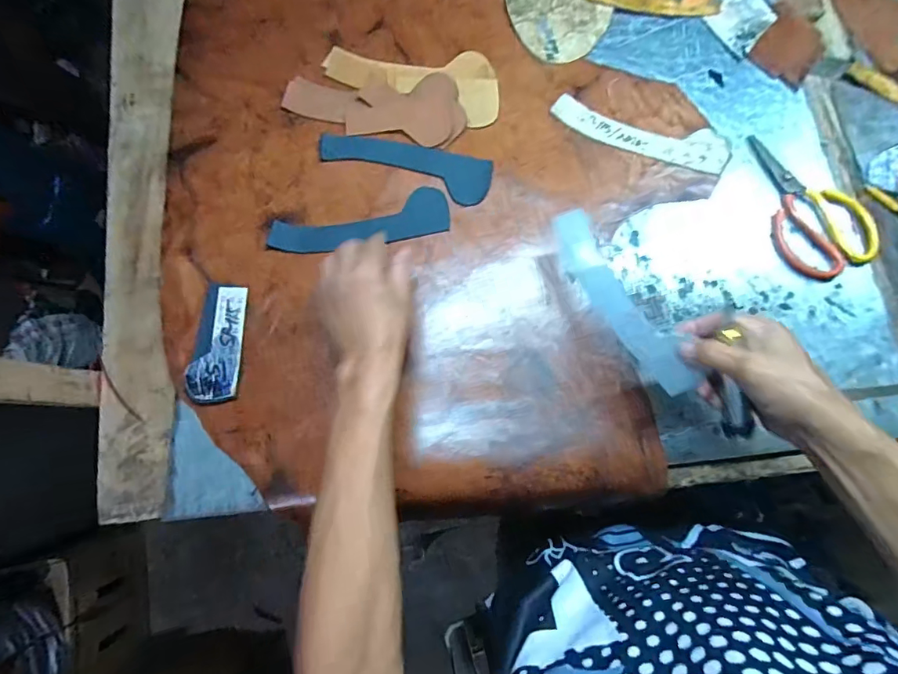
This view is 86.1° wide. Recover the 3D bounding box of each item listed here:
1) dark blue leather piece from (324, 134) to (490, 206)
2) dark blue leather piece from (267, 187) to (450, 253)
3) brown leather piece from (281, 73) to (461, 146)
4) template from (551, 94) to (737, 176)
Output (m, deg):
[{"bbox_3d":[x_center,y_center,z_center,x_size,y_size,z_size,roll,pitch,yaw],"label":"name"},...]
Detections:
[{"bbox_3d":[-0.051,-0.202,0.564,0.203,0.006,0.056,14,80,4],"label":"dark blue leather piece"},{"bbox_3d":[-0.102,-0.128,0.552,0.204,0.004,0.055,-13,77,-3],"label":"dark blue leather piece"},{"bbox_3d":[-0.058,-0.274,0.576,0.129,0.011,0.087,2,77,1],"label":"brown leather piece"},{"bbox_3d":[0.227,-0.245,0.571,0.207,0.006,0.055,19,78,5],"label":"template"}]

